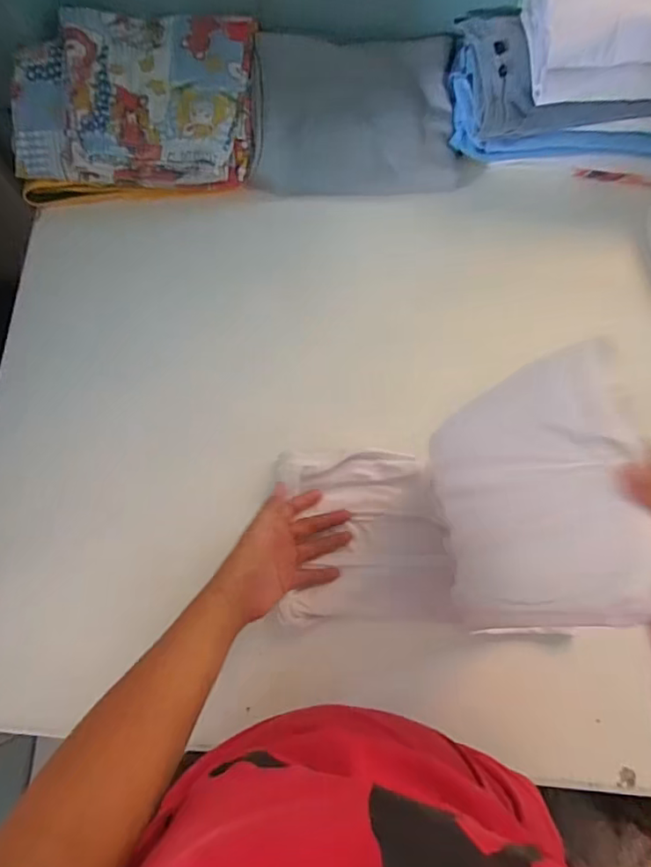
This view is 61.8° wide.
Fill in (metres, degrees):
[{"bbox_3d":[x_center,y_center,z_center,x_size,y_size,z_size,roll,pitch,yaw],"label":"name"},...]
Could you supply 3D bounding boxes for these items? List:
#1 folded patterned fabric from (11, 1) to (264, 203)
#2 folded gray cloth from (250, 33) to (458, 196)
[{"bbox_3d":[-0.212,-0.374,0.620,0.253,0.066,0.224,2,77,2],"label":"folded patterned fabric"},{"bbox_3d":[0.035,-0.374,0.642,0.228,0.052,0.173,3,78,2],"label":"folded gray cloth"}]

